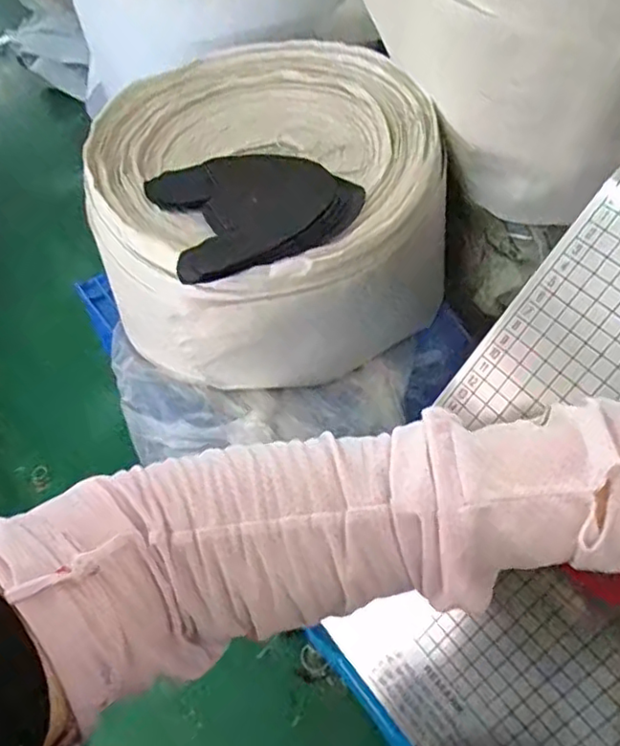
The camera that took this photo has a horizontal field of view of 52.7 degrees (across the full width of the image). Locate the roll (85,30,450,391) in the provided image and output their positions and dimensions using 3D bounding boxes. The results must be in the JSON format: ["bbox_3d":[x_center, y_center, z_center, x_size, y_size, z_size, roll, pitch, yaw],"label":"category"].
[{"bbox_3d":[-0.049,-0.202,0.792,0.391,0.222,0.367,-1,56,2],"label":"roll"}]

